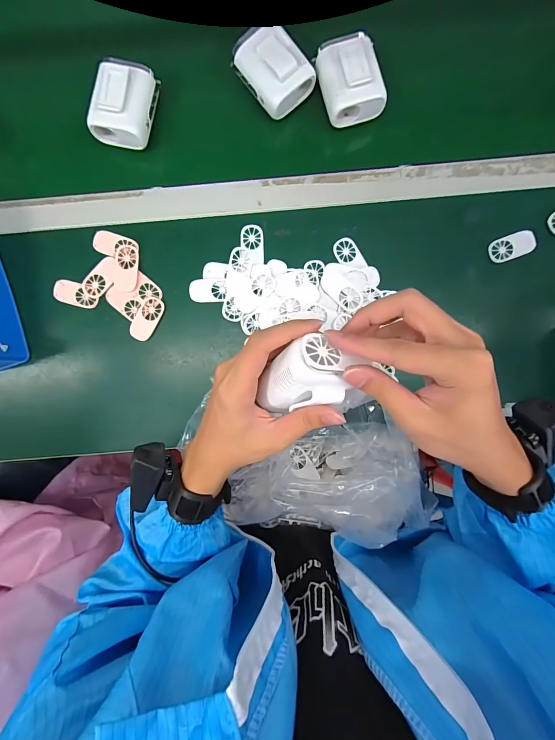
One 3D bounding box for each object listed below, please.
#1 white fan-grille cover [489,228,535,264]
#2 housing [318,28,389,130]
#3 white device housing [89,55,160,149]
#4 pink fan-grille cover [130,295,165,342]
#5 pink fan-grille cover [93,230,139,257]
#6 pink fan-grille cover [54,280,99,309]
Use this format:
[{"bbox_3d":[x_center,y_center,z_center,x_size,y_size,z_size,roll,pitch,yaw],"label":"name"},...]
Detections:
[{"bbox_3d":[0.300,-0.158,0.427,0.056,0.006,0.030,-20,95,-1],"label":"white fan-grille cover"},{"bbox_3d":[0.086,-0.345,0.391,0.065,0.035,0.087,-15,95,-1],"label":"housing"},{"bbox_3d":[-0.182,-0.320,0.398,0.062,0.038,0.093,16,94,-4],"label":"white device housing"},{"bbox_3d":[-0.168,-0.066,0.430,0.029,0.005,0.058,27,93,-4],"label":"pink fan-grille cover"},{"bbox_3d":[-0.208,-0.160,0.427,0.058,0.004,0.029,16,94,-4],"label":"pink fan-grille cover"},{"bbox_3d":[-0.260,-0.098,0.430,0.056,0.004,0.028,15,94,-4],"label":"pink fan-grille cover"}]

